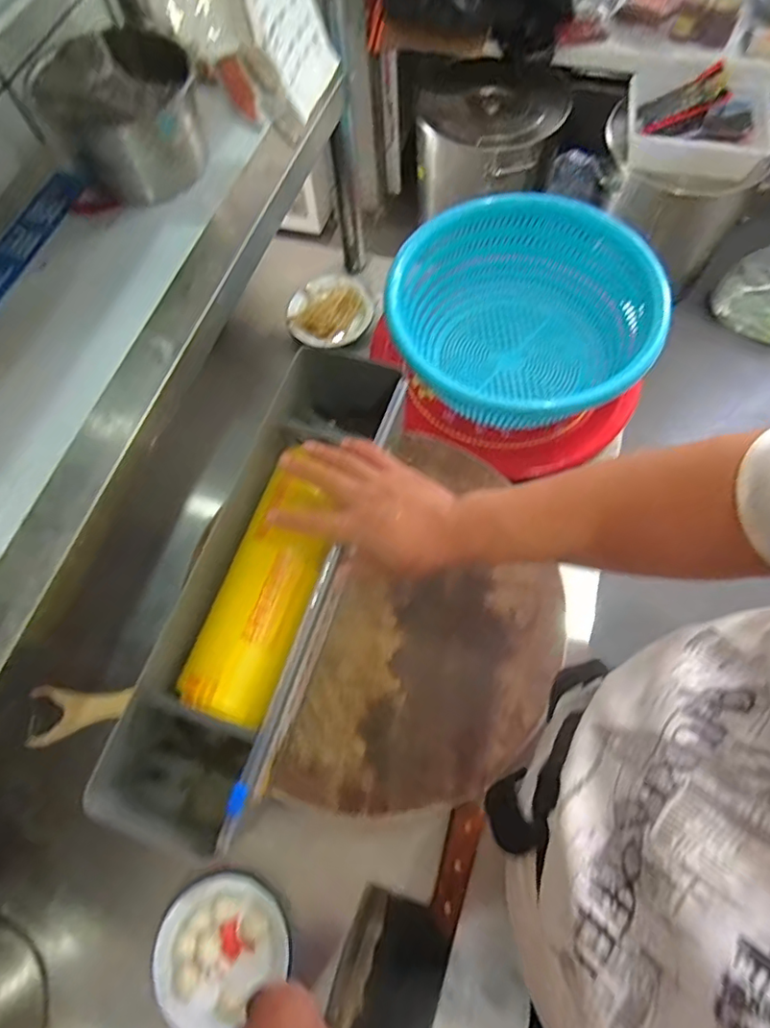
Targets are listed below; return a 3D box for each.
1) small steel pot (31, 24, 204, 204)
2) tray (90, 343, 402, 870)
[{"bbox_3d":[-0.254,-0.390,0.566,0.134,0.107,0.124,-1,67,2],"label":"small steel pot"},{"bbox_3d":[-0.115,0.074,0.584,0.144,0.135,0.476,16,69,9],"label":"tray"}]

